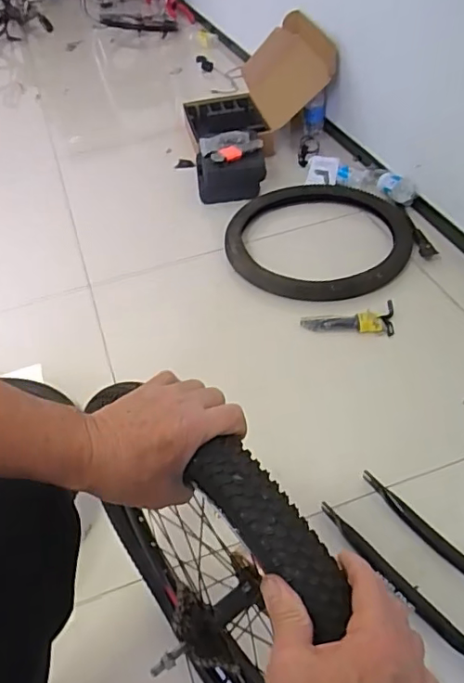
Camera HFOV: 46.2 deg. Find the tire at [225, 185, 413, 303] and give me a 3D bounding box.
[{"bbox_3d":[0.221,-0.277,1.401,0.466,0.063,0.447,13,49,18],"label":"tire"}]

